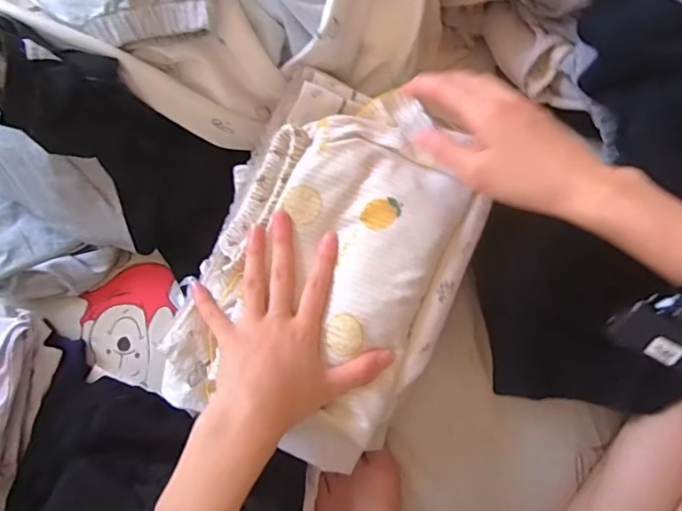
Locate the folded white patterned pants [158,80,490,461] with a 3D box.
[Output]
[{"bbox_3d":[-0.006,0.001,0.405,0.200,0.044,0.290,20,79,6],"label":"folded white patterned pants"}]

